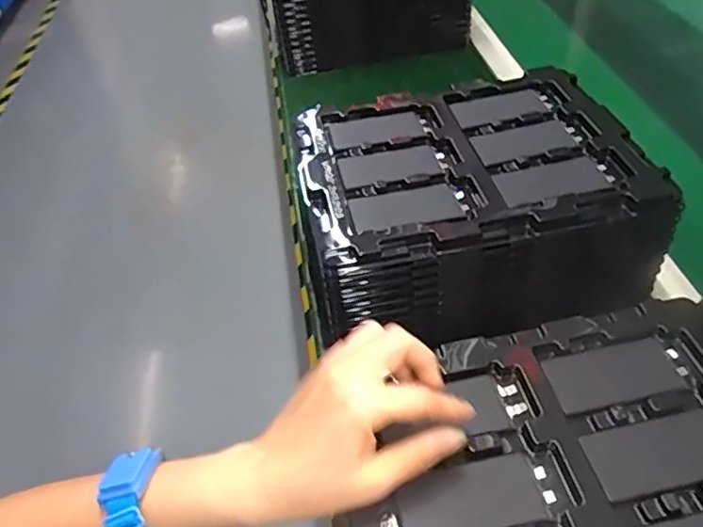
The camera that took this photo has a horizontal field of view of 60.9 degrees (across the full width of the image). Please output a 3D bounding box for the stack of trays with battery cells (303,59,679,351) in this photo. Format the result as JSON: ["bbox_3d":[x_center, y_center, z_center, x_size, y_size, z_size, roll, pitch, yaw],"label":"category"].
[{"bbox_3d":[0.101,-0.056,0.531,0.263,0.108,0.216,-12,44,-5],"label":"stack of trays with battery cells"}]

